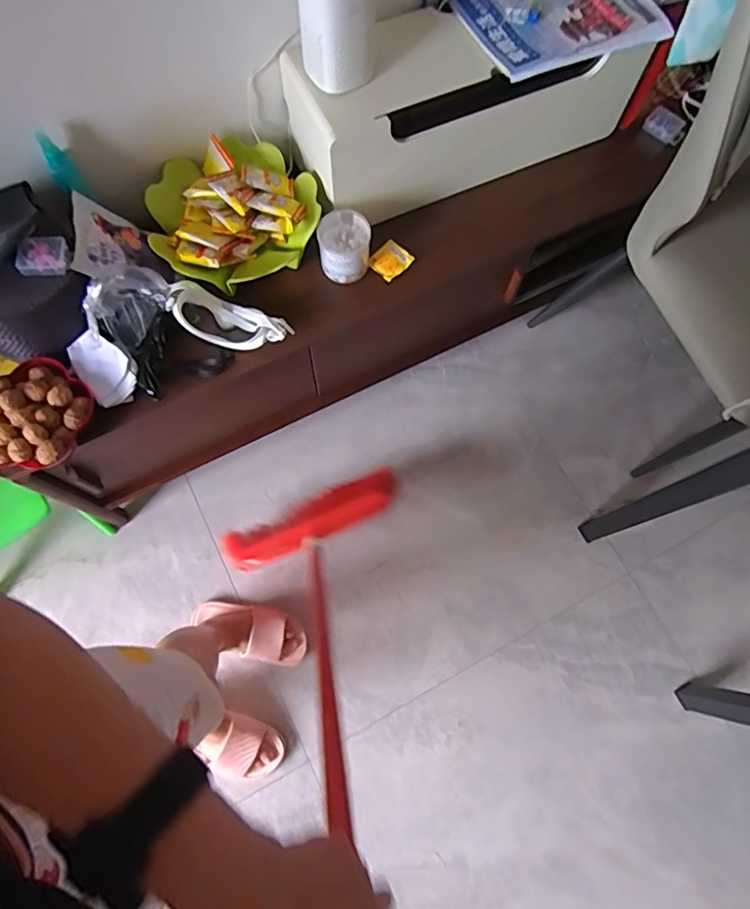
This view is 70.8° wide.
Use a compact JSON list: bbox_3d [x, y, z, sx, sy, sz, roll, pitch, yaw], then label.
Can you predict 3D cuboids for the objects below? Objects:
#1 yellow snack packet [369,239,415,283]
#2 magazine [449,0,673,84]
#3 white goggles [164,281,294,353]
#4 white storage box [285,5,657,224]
[{"bbox_3d":[0.029,-0.351,0.957,0.068,0.014,0.062,-40,74,-15],"label":"yellow snack packet"},{"bbox_3d":[0.304,-0.736,0.882,0.319,0.033,0.236,-27,70,-10],"label":"magazine"},{"bbox_3d":[-0.242,-0.222,0.876,0.204,0.058,0.081,22,69,7],"label":"white goggles"},{"bbox_3d":[0.157,-0.644,0.952,0.603,0.212,0.228,-24,70,-10],"label":"white storage box"}]

